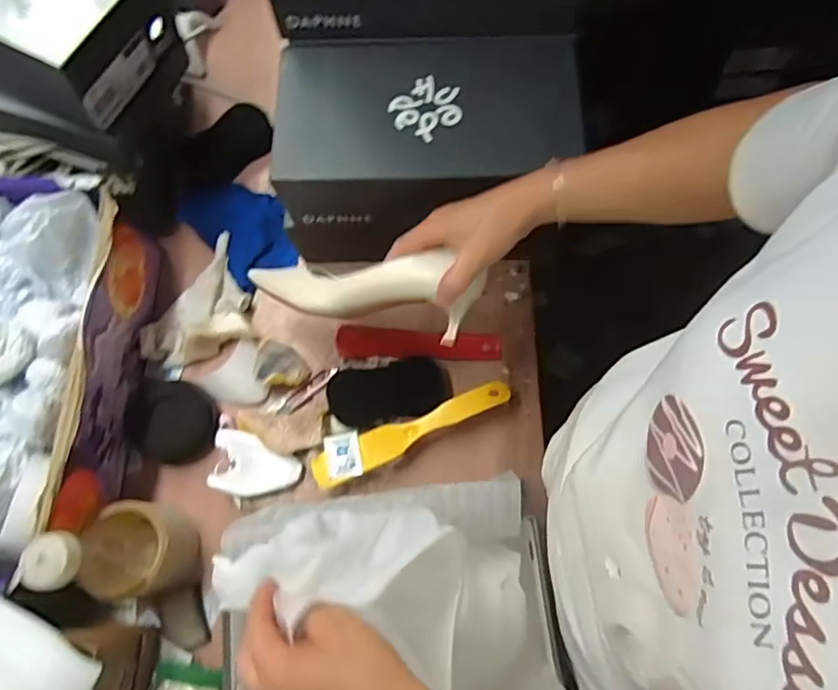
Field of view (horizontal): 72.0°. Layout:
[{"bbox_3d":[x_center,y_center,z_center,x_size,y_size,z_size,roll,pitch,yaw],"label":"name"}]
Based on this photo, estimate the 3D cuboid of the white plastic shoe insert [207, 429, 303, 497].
[{"bbox_3d":[-0.179,0.132,0.627,0.092,0.025,0.063,12,73,5],"label":"white plastic shoe insert"}]

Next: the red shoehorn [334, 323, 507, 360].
[{"bbox_3d":[0.002,-0.001,0.668,0.189,0.010,0.033,3,84,-8],"label":"red shoehorn"}]

